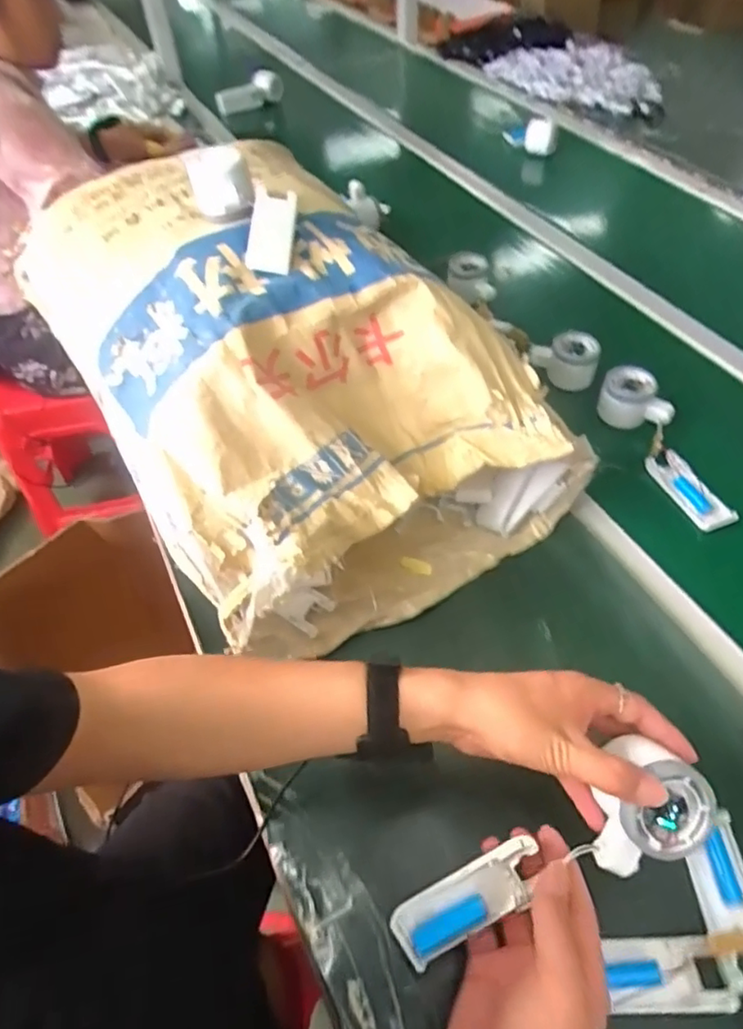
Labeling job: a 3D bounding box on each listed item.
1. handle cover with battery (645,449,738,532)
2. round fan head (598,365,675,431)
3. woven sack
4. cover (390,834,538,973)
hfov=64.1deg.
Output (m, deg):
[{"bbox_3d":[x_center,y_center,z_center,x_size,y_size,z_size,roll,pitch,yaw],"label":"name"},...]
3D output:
[{"bbox_3d":[0.354,-0.025,0.660,0.041,0.021,0.105,-21,54,-13],"label":"handle cover with battery"},{"bbox_3d":[0.324,-0.140,0.725,0.083,0.058,0.053,17,55,15],"label":"round fan head"},{"bbox_3d":[-0.111,-0.181,0.667,0.380,0.216,0.628,-29,57,-18],"label":"woven sack"},{"bbox_3d":[0.062,0.246,0.380,0.102,0.022,0.037,-32,57,-4],"label":"cover"}]

